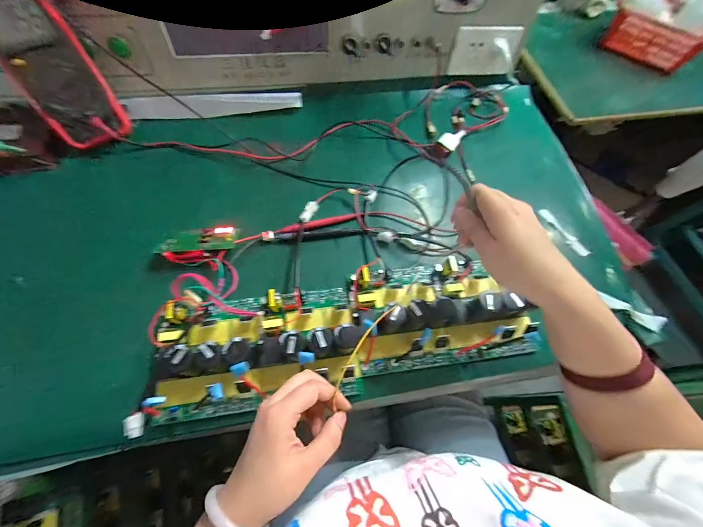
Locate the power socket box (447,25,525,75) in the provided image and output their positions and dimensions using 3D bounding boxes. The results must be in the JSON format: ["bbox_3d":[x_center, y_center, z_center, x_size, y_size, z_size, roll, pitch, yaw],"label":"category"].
[{"bbox_3d":[0.240,-0.383,0.532,0.112,0.070,0.033,9,47,11],"label":"power socket box"}]

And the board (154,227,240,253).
[{"bbox_3d":[-0.215,-0.033,0.417,0.106,0.013,0.038,-4,66,-5],"label":"board"}]

